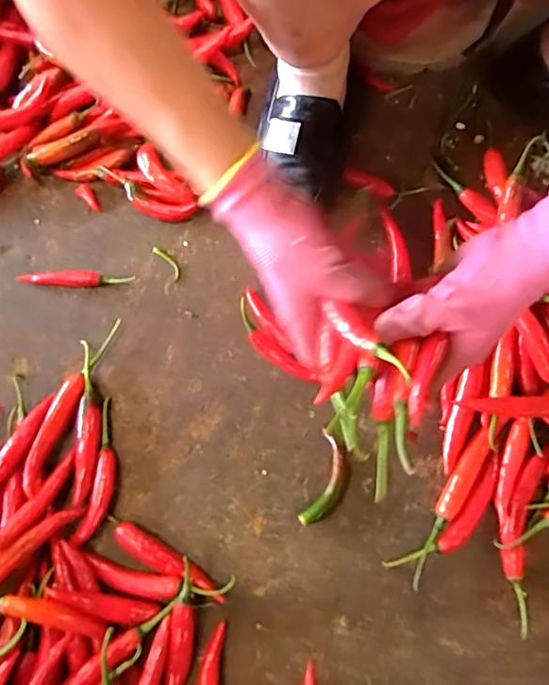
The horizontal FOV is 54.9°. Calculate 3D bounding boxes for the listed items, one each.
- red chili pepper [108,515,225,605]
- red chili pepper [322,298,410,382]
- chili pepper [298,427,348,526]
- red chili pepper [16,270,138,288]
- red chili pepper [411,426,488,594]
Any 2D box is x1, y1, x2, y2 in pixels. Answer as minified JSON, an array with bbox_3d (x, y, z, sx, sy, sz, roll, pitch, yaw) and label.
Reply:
[{"bbox_3d":[-0.099,0.195,0.477,0.124,0.021,0.022,29,79,7],"label":"red chili pepper"},{"bbox_3d":[0.064,0.000,0.353,0.017,0.018,0.078,-39,51,-8],"label":"red chili pepper"},{"bbox_3d":[0.049,0.129,0.496,0.032,0.017,0.086,17,78,4],"label":"chili pepper"},{"bbox_3d":[-0.204,-0.068,0.546,0.120,0.019,0.016,1,77,1],"label":"red chili pepper"},{"bbox_3d":[0.160,0.149,0.486,0.020,0.020,0.154,31,79,7],"label":"red chili pepper"}]

